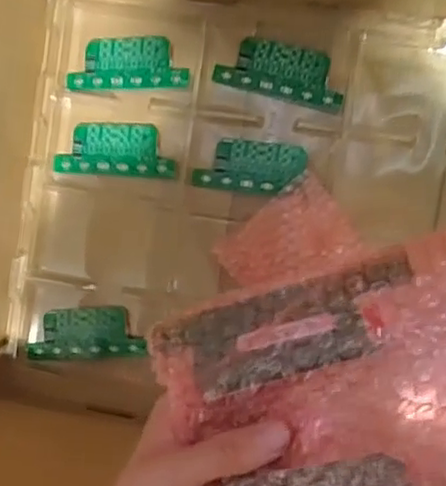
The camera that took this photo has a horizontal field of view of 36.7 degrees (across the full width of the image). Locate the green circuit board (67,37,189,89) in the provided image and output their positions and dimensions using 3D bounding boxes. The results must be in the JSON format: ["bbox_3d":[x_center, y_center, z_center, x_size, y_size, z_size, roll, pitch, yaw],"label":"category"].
[{"bbox_3d":[-0.103,-0.195,0.722,0.134,0.008,0.056,2,91,10],"label":"green circuit board"}]

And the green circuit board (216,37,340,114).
[{"bbox_3d":[0.060,-0.176,0.691,0.132,0.008,0.055,17,93,9],"label":"green circuit board"}]

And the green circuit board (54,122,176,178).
[{"bbox_3d":[-0.116,-0.101,0.723,0.131,0.010,0.057,4,91,9],"label":"green circuit board"}]

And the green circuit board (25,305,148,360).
[{"bbox_3d":[-0.152,0.099,0.741,0.130,0.009,0.056,-5,89,10],"label":"green circuit board"}]

